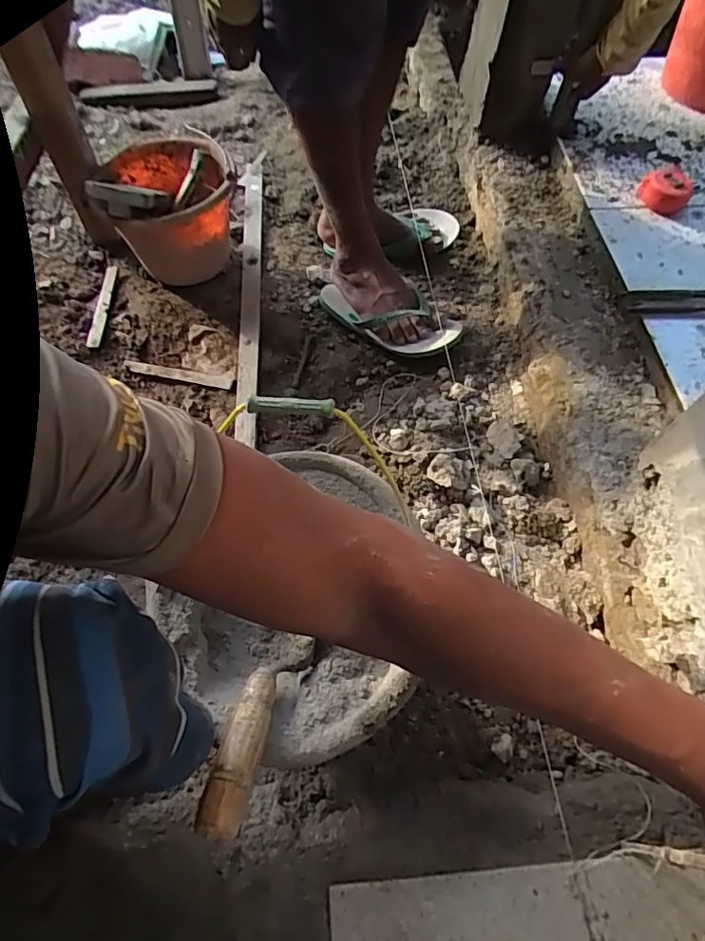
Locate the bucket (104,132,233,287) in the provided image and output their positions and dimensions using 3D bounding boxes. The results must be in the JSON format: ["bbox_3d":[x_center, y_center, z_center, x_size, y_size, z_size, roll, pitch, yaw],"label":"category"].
[{"bbox_3d":[-0.322,-0.463,0.964,0.215,0.194,0.234,-19,65,-12],"label":"bucket"}]

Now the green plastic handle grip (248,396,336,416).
[{"bbox_3d":[-0.053,-0.055,0.456,0.074,0.015,0.012,5,62,0],"label":"green plastic handle grip"}]

